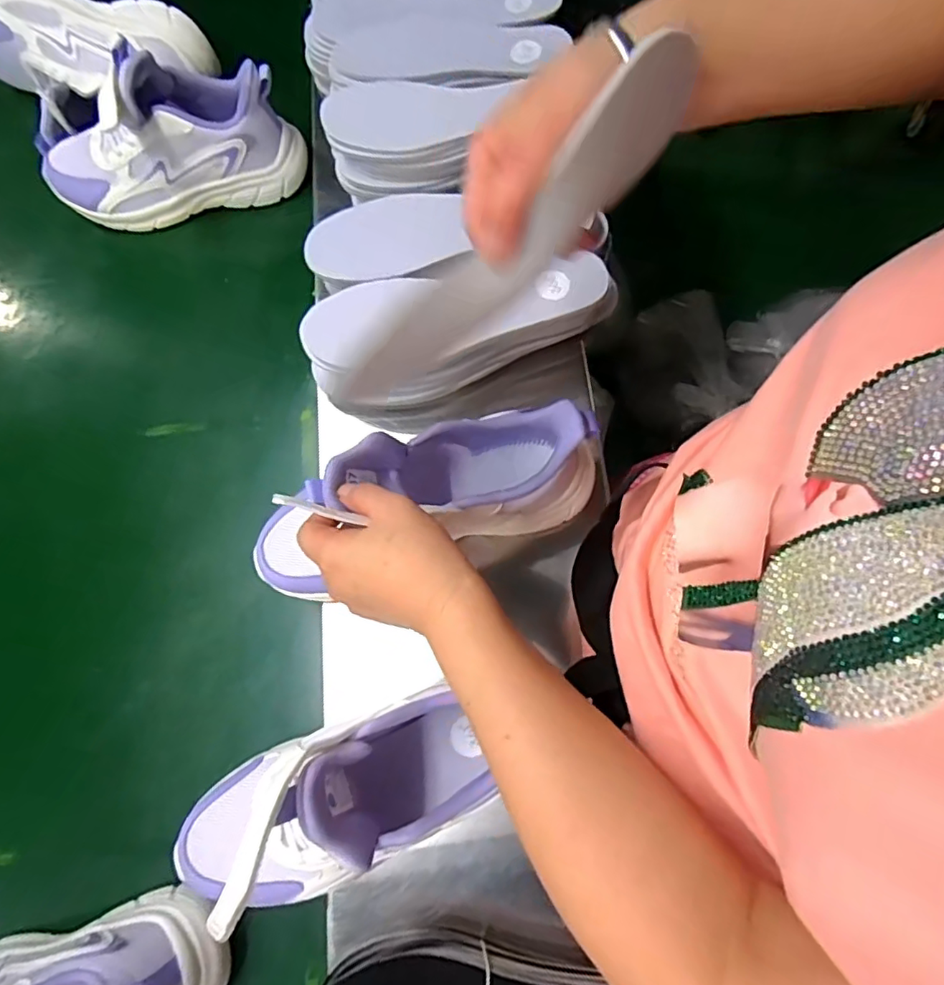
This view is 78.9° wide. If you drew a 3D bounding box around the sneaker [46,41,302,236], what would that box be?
[{"bbox_3d":[-0.295,-0.339,0.546,0.247,0.121,0.077,-8,73,0],"label":"sneaker"}]

